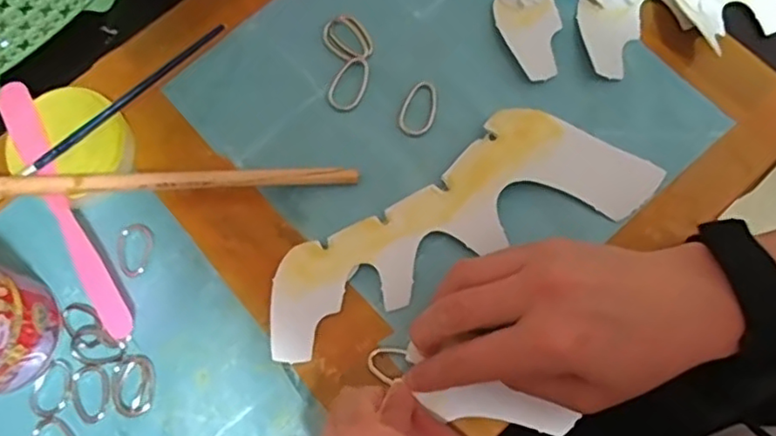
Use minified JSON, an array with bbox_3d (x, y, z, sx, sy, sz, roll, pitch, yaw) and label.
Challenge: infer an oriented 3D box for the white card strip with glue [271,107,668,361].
[{"bbox_3d":[0.034,-0.003,0.340,0.221,0.007,0.075,-24,78,-4],"label":"white card strip with glue"}]

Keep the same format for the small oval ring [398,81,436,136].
[{"bbox_3d":[0.019,-0.065,0.363,0.021,0.004,0.034,24,77,4],"label":"small oval ring"}]

